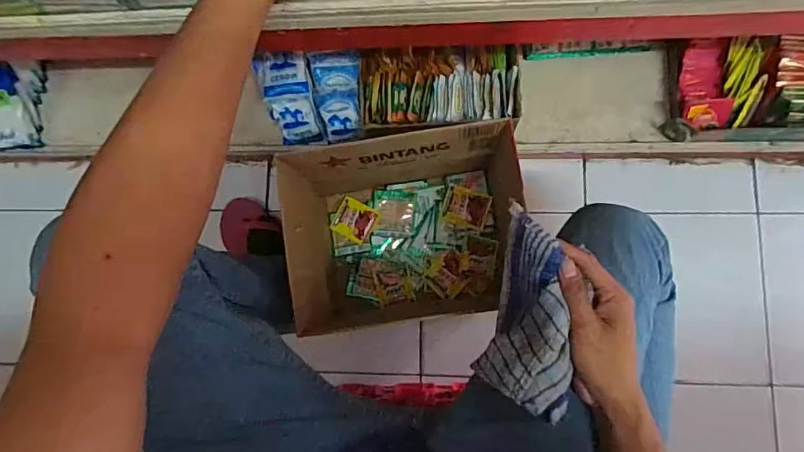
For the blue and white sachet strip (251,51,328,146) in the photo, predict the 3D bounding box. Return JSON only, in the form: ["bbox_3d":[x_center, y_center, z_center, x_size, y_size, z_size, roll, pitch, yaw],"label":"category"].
[{"bbox_3d":[-0.198,-0.215,0.820,0.098,0.058,0.153,-8,123,4],"label":"blue and white sachet strip"}]

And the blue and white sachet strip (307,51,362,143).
[{"bbox_3d":[-0.105,-0.223,0.806,0.082,0.020,0.146,-8,98,9],"label":"blue and white sachet strip"}]

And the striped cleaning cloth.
[{"bbox_3d":[0.130,0.082,0.470,0.079,0.091,0.182,14,84,6],"label":"striped cleaning cloth"}]

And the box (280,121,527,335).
[{"bbox_3d":[0.006,0.021,0.759,0.317,0.273,0.272,-8,82,3],"label":"box"}]

